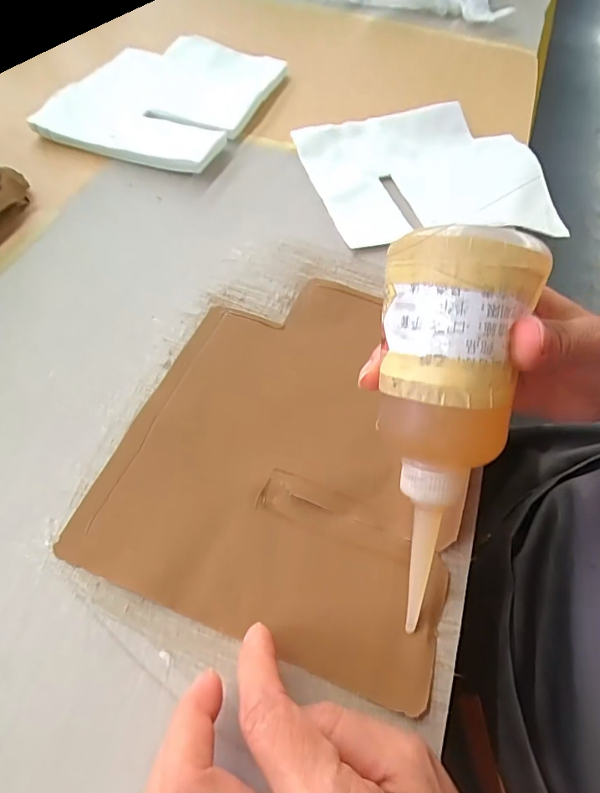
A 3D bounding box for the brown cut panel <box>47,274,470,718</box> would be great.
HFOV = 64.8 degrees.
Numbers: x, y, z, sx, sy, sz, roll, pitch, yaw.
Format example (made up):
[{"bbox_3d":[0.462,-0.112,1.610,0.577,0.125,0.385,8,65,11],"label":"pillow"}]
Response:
[{"bbox_3d":[0.004,0.020,0.286,0.192,0.009,0.234,19,56,9],"label":"brown cut panel"}]

